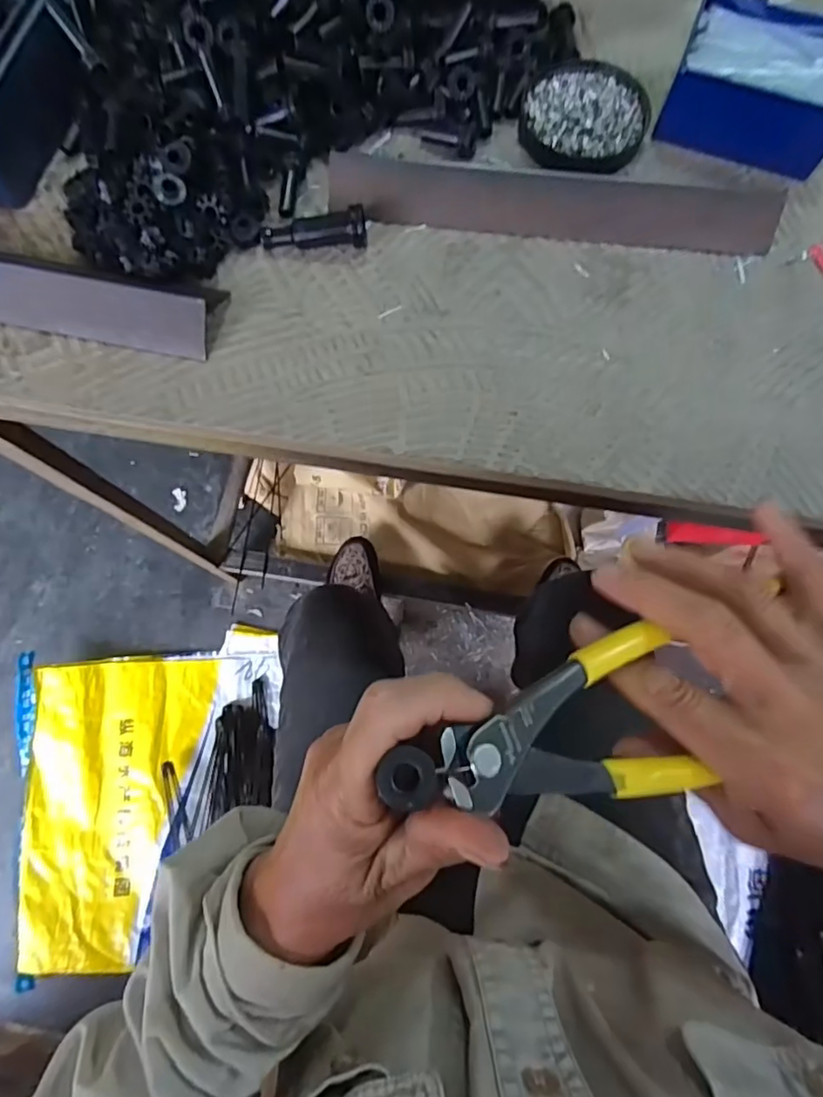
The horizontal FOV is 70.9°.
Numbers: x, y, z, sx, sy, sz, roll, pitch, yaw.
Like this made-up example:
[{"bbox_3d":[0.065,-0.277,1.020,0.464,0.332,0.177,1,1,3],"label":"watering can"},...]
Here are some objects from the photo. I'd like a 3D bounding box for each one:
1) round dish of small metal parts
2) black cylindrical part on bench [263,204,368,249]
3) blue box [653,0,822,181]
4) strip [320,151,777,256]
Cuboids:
[{"bbox_3d":[0.118,-0.294,0.393,0.082,0.012,0.080,0,74,0],"label":"round dish of small metal parts"},{"bbox_3d":[-0.061,-0.198,0.363,0.065,0.021,0.021,-1,74,-1],"label":"black cylindrical part on bench"},{"bbox_3d":[0.228,-0.302,0.379,0.106,0.045,0.083,20,75,5],"label":"blue box"},{"bbox_3d":[0.088,-0.215,0.364,0.277,0.033,0.008,6,36,1],"label":"strip"}]

